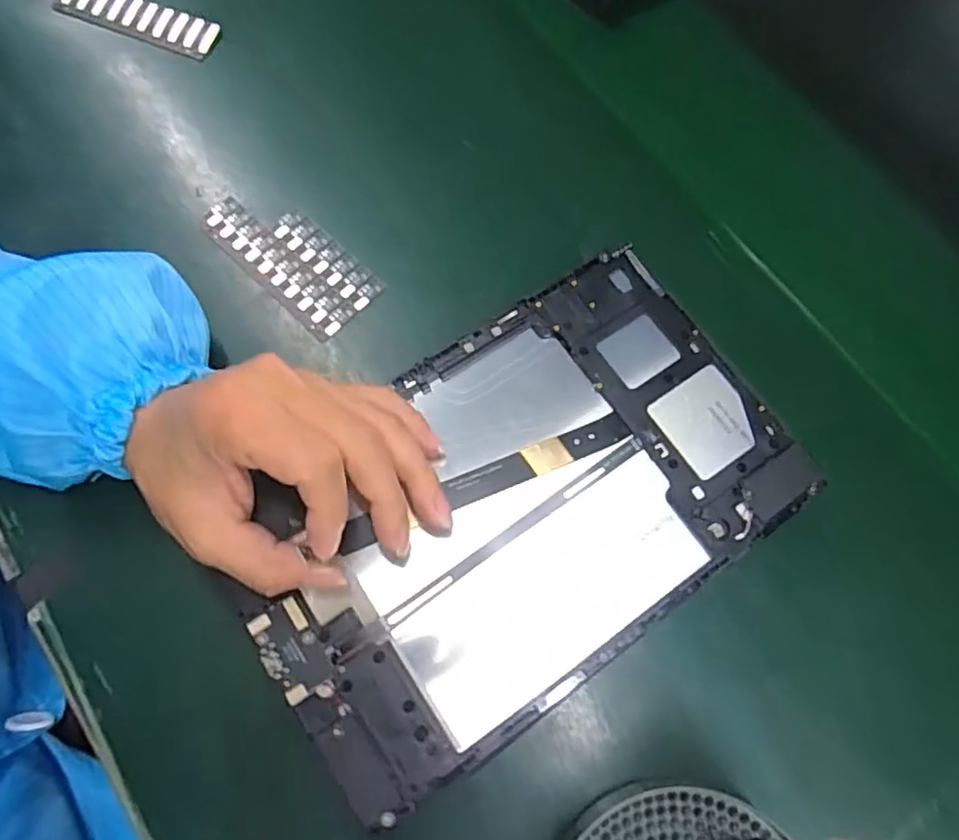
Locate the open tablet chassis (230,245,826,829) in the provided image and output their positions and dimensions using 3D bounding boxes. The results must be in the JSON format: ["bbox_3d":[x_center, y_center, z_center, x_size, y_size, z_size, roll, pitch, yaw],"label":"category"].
[{"bbox_3d":[0.017,0.036,0.276,0.235,0.009,0.144,-36,77,-13],"label":"open tablet chassis"}]

